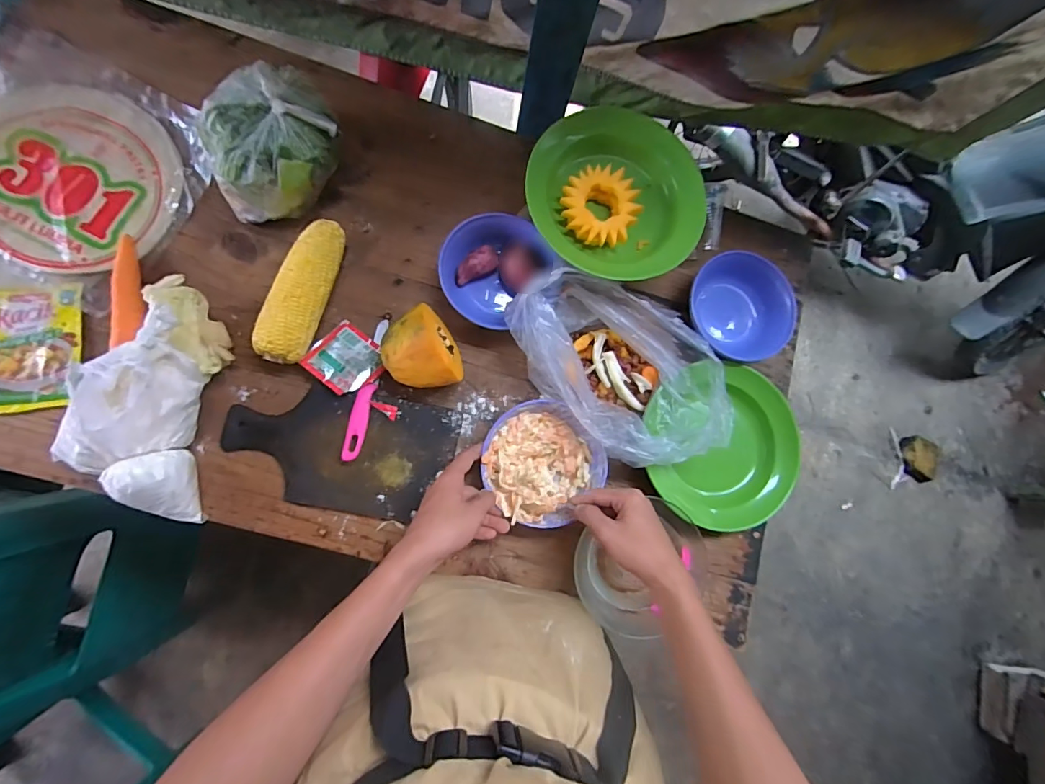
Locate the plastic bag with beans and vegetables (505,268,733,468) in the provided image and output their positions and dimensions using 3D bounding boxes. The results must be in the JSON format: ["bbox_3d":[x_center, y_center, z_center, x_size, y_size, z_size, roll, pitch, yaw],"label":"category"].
[{"bbox_3d":[0.115,-0.029,0.580,0.270,0.088,0.168,39,82,-1],"label":"plastic bag with beans and vegetables"}]

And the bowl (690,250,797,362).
[{"bbox_3d":[0.293,-0.112,0.656,0.147,0.065,0.141,1,85,-6],"label":"bowl"}]

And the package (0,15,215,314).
[{"bbox_3d":[-0.552,-0.261,0.558,0.281,0.032,0.298,25,83,-3],"label":"package"}]

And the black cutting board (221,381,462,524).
[{"bbox_3d":[-0.213,0.066,0.556,0.252,0.019,0.135,12,84,-5],"label":"black cutting board"}]

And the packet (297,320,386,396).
[{"bbox_3d":[-0.211,-0.038,0.568,0.080,0.006,0.077,37,62,4],"label":"packet"}]

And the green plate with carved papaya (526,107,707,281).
[{"bbox_3d":[0.118,-0.234,0.554,0.203,0.051,0.199,1,85,-6],"label":"green plate with carved papaya"}]

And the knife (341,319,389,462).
[{"bbox_3d":[-0.187,-0.005,0.569,0.022,0.010,0.177,10,71,-5],"label":"knife"}]

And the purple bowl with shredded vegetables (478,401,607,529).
[{"bbox_3d":[0.024,0.083,0.567,0.136,0.060,0.138,1,85,-6],"label":"purple bowl with shredded vegetables"}]

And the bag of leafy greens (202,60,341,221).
[{"bbox_3d":[-0.284,-0.284,0.553,0.124,0.107,0.164,22,83,-4],"label":"bag of leafy greens"}]

